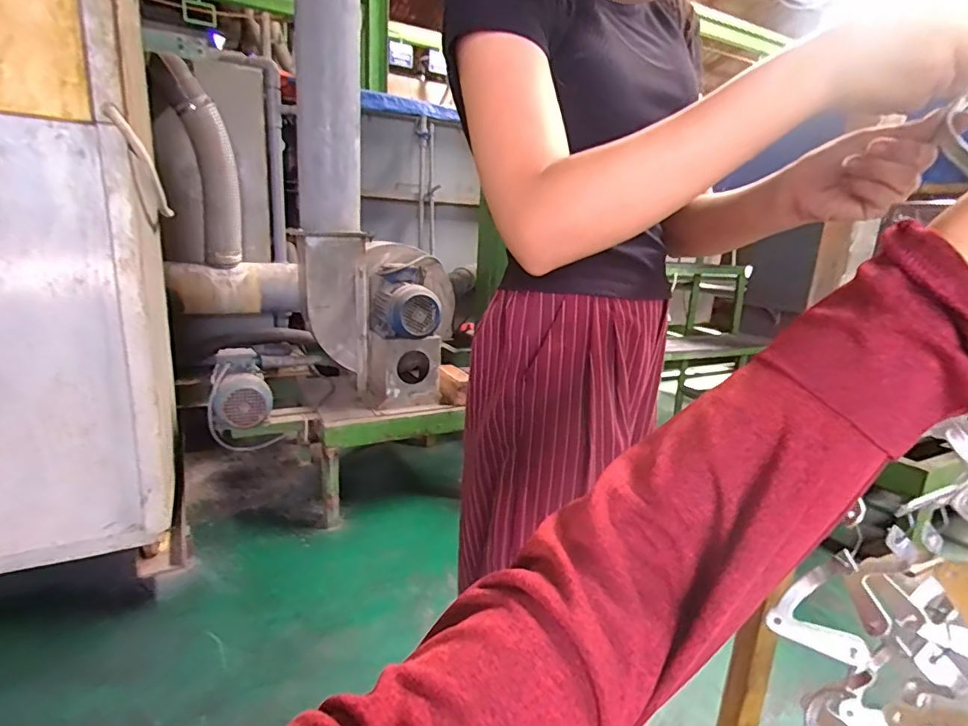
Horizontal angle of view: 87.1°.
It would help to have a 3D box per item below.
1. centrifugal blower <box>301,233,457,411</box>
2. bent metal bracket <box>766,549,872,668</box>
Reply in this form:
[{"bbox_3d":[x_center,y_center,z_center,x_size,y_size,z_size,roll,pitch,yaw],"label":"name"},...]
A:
[{"bbox_3d":[-0.384,-0.160,1.860,0.527,0.534,0.442,2,14,-6],"label":"centrifugal blower"},{"bbox_3d":[0.291,0.202,0.435,0.074,0.084,0.043,11,16,30],"label":"bent metal bracket"}]

